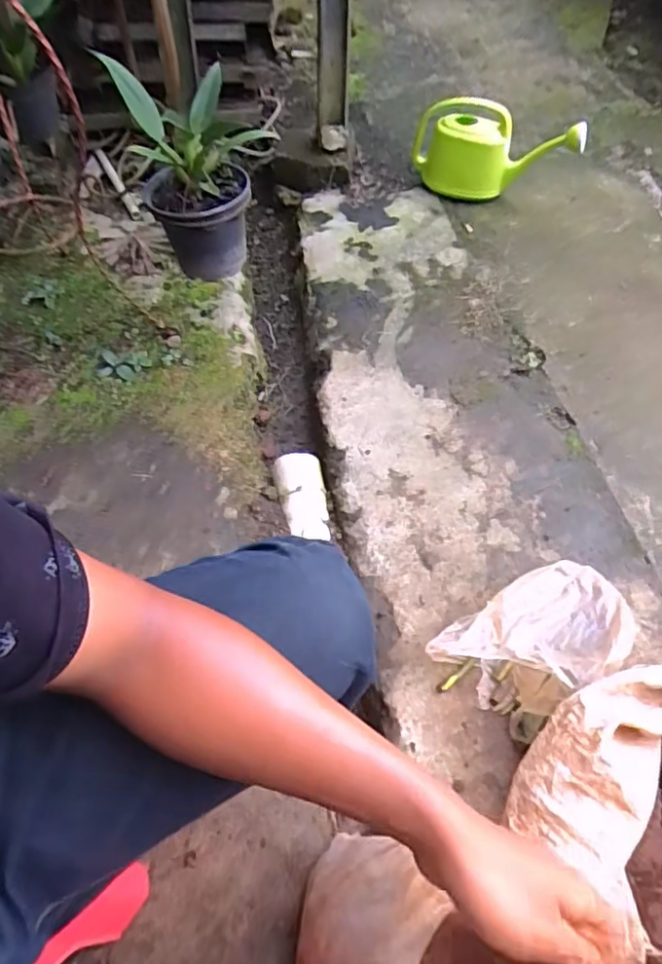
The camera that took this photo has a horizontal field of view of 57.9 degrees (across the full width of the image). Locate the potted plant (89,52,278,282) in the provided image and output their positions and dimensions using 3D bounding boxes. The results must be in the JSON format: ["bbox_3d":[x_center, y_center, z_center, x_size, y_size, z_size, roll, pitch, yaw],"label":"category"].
[{"bbox_3d":[-0.197,-0.465,0.912,0.199,0.244,0.214,-10,55,-8],"label":"potted plant"}]

